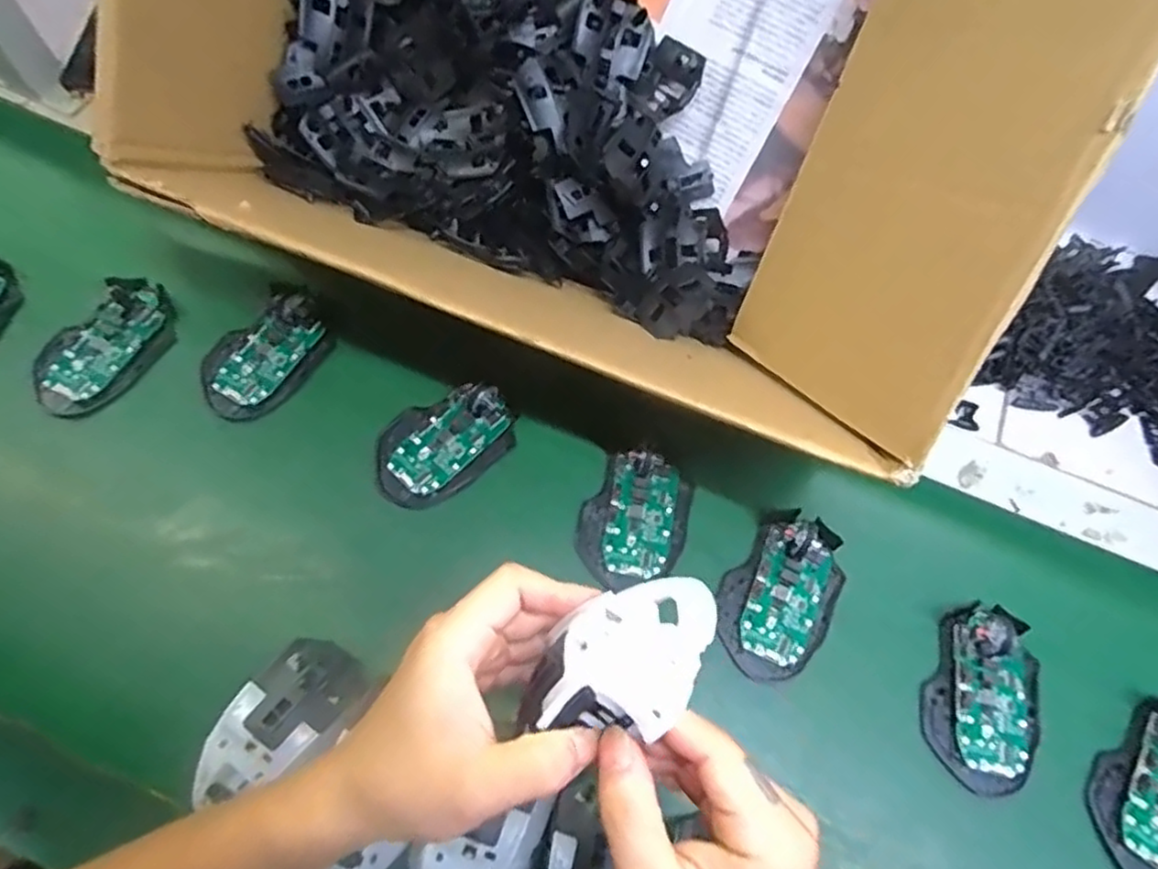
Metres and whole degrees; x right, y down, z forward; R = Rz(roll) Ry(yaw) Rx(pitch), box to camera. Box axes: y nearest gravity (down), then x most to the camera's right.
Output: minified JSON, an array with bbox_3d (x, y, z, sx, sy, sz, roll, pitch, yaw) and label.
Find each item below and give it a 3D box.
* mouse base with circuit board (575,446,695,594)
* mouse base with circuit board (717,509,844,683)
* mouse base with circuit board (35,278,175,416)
[{"bbox_3d":[0.040,0.059,0.480,0.072,0.025,0.095,20,67,4],"label":"mouse base with circuit board"},{"bbox_3d":[0.141,0.108,0.463,0.073,0.024,0.111,38,69,12],"label":"mouse base with circuit board"},{"bbox_3d":[-0.359,-0.067,0.517,0.067,0.014,0.115,29,68,8],"label":"mouse base with circuit board"}]

